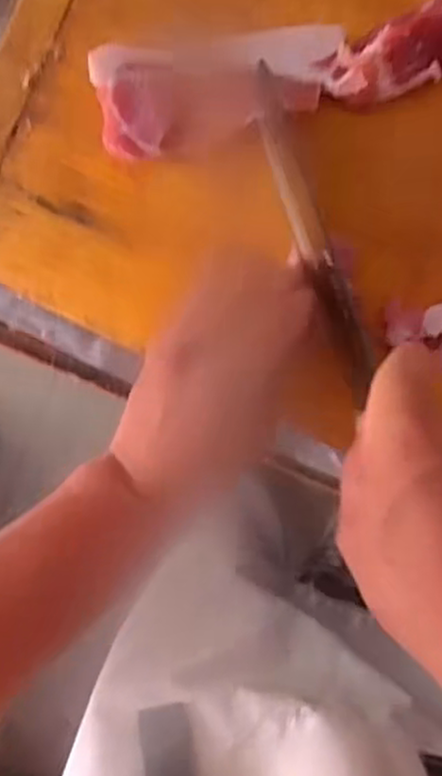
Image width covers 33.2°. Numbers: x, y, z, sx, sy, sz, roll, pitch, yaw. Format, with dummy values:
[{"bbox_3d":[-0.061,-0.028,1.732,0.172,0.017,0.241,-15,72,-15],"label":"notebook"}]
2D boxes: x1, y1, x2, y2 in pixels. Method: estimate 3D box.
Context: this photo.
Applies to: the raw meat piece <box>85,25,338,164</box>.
[{"bbox_3d":[0.002,-0.160,0.400,0.135,0.037,0.059,-9,93,6],"label":"raw meat piece"}]

